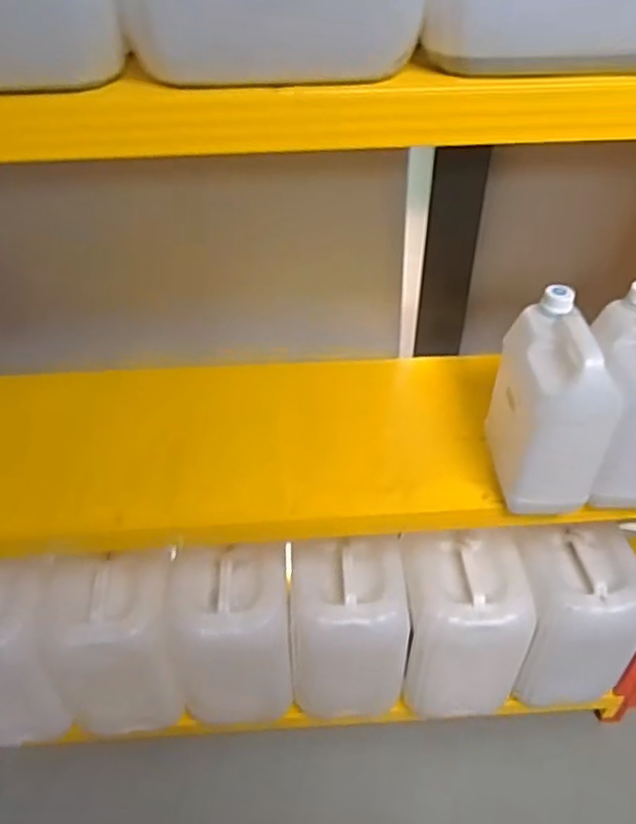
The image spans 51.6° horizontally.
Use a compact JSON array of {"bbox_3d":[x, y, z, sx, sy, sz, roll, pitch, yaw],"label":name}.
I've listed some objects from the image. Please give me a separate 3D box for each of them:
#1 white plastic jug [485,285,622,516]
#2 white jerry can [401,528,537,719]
[{"bbox_3d":[0.328,-0.011,0.961,0.124,0.277,0.177,-6,42,-6],"label":"white plastic jug"},{"bbox_3d":[0.288,0.440,1.359,0.231,0.342,0.231,-3,41,-2],"label":"white jerry can"}]

